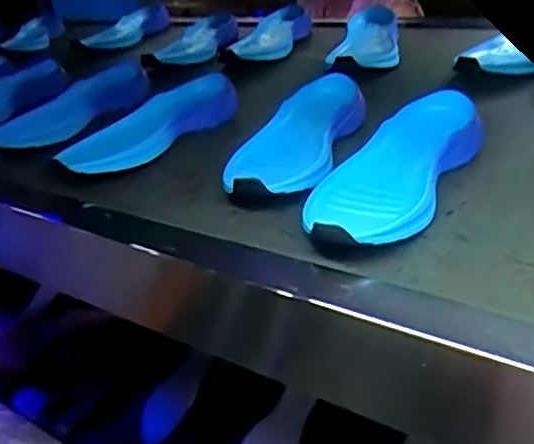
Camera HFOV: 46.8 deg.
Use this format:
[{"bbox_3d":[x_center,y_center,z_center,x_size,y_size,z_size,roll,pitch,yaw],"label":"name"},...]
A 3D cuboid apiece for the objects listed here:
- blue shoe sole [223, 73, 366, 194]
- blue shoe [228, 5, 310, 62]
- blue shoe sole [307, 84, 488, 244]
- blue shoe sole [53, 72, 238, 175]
[{"bbox_3d":[0.027,-0.085,0.629,0.101,0.050,0.255,4,30,21],"label":"blue shoe sole"},{"bbox_3d":[0.010,-0.318,1.062,0.093,0.056,0.195,4,31,22],"label":"blue shoe"},{"bbox_3d":[0.111,-0.048,0.537,0.095,0.050,0.247,11,33,31],"label":"blue shoe sole"},{"bbox_3d":[-0.133,-0.115,0.716,0.230,0.023,0.086,-34,57,-30],"label":"blue shoe sole"}]

